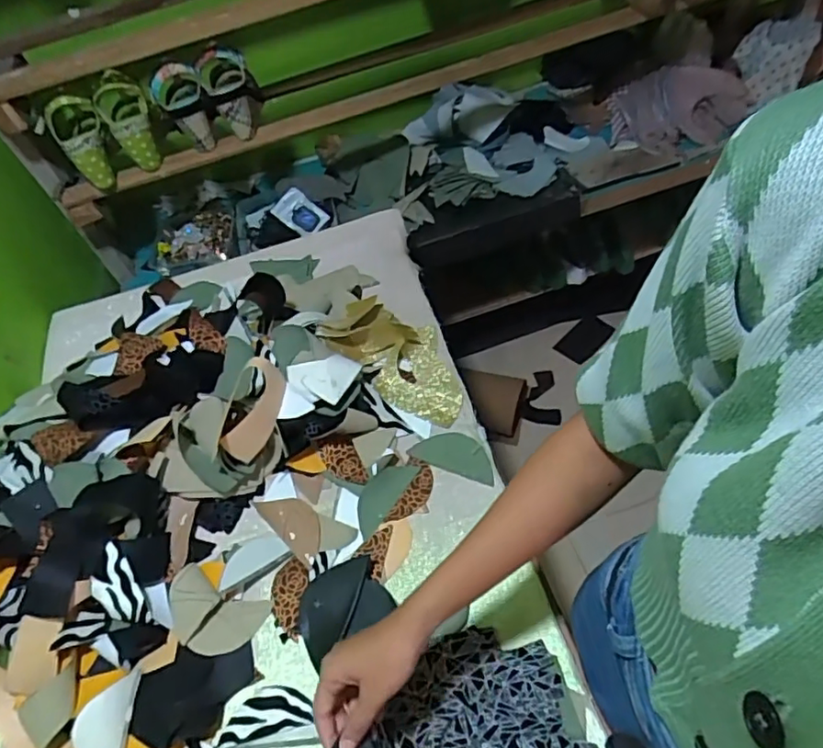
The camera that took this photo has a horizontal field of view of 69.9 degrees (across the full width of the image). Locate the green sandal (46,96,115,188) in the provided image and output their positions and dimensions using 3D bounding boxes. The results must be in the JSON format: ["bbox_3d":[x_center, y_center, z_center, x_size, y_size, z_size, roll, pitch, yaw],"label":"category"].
[{"bbox_3d":[-0.535,-0.381,0.971,0.078,0.136,0.072,-32,54,-13],"label":"green sandal"}]

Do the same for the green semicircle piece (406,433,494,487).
[{"bbox_3d":[0.056,0.099,0.747,0.110,0.007,0.050,16,58,22],"label":"green semicircle piece"}]

